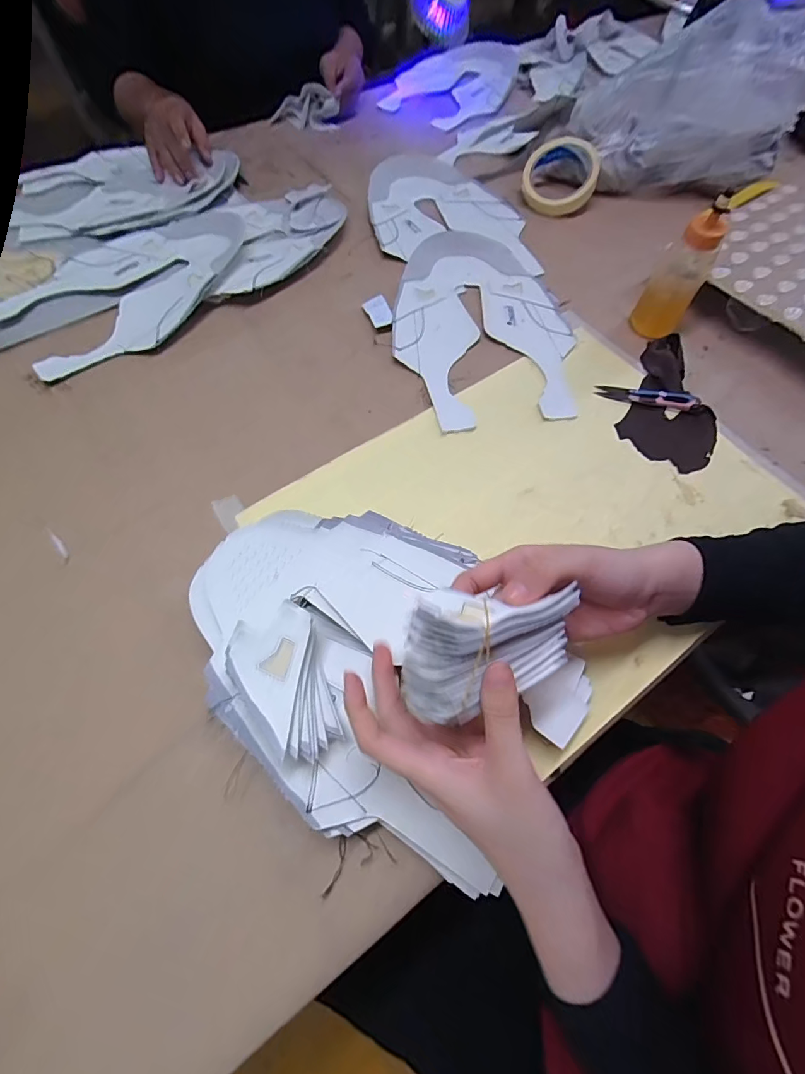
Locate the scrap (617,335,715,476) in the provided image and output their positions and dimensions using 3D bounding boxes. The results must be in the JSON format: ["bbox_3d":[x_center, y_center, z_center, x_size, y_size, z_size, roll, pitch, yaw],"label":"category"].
[{"bbox_3d":[0.285,-0.142,0.464,0.090,0.013,0.159,25,66,10],"label":"scrap"}]

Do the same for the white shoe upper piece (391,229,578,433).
[{"bbox_3d":[0.086,-0.251,0.513,0.196,0.015,0.297,-9,65,-6],"label":"white shoe upper piece"}]

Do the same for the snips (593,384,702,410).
[{"bbox_3d":[0.253,-0.148,0.464,0.098,0.015,0.020,17,65,7],"label":"snips"}]

